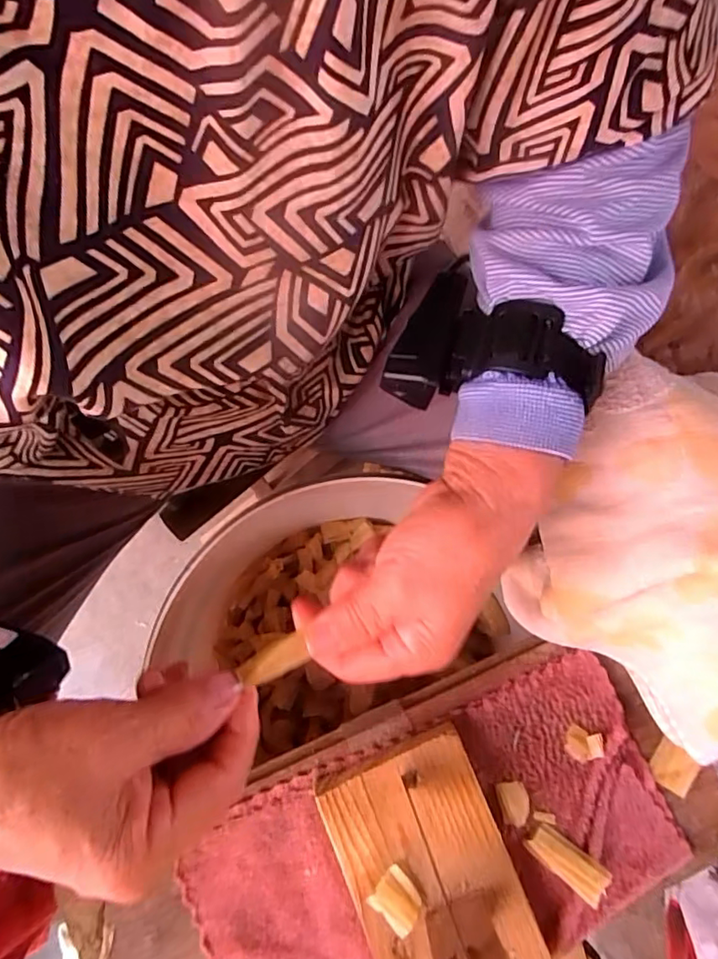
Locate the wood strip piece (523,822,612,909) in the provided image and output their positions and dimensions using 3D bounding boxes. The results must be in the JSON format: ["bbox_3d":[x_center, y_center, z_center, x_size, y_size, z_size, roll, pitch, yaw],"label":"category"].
[{"bbox_3d":[0.122,0.224,0.331,0.046,0.004,0.020,32,69,18],"label":"wood strip piece"}]

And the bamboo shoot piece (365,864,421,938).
[{"bbox_3d":[0.021,0.230,0.309,0.024,0.011,0.023,38,81,8],"label":"bamboo shoot piece"}]

